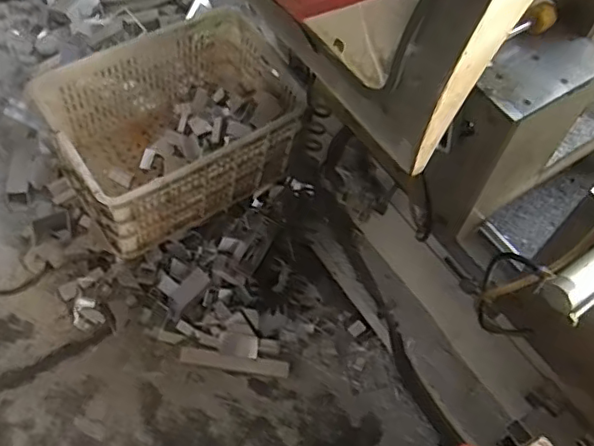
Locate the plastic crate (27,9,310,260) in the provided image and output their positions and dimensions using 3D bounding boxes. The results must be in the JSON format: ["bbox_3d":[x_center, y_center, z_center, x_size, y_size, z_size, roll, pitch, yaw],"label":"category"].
[{"bbox_3d":[-0.255,-0.204,1.312,0.510,0.286,0.352,-28,65,-19],"label":"plastic crate"}]

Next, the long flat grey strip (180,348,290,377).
[{"bbox_3d":[-0.154,0.348,1.432,0.267,0.017,0.042,7,59,1],"label":"long flat grey strip"}]

